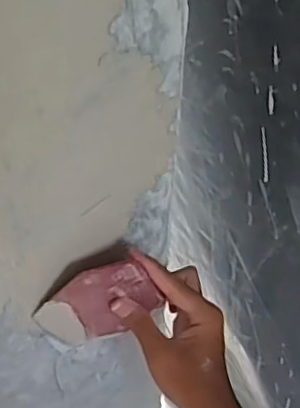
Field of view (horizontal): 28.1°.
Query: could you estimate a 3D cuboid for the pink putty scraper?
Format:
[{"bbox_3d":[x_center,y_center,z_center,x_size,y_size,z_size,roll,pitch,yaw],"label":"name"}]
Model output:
[{"bbox_3d":[-0.040,0.081,0.484,0.100,0.086,0.014,-8,37,-13],"label":"pink putty scraper"}]

